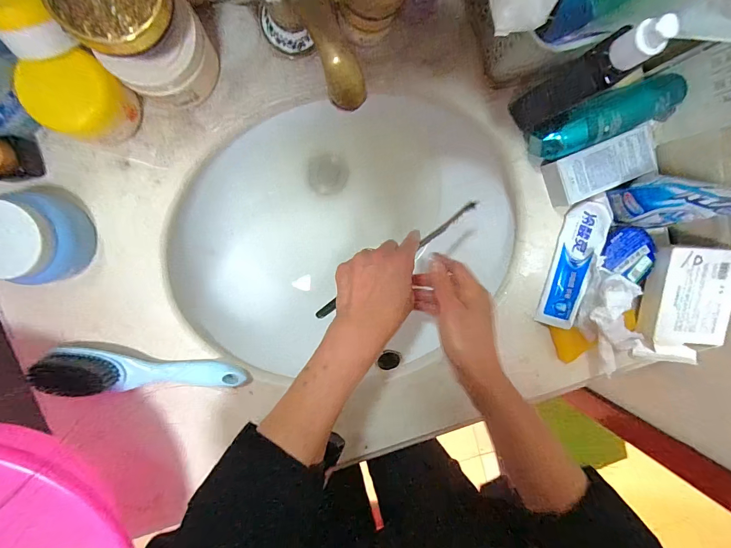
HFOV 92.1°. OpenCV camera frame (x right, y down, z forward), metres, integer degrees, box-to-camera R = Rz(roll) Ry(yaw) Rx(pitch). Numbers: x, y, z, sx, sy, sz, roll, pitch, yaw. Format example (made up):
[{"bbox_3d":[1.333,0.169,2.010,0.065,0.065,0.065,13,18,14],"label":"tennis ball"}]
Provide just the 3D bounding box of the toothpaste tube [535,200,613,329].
[{"bbox_3d":[0.244,-0.010,0.413,0.045,0.023,0.146,18,95,34],"label":"toothpaste tube"}]

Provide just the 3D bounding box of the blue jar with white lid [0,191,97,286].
[{"bbox_3d":[-0.315,-0.035,0.336,0.073,0.068,0.077,-1,96,-6],"label":"blue jar with white lid"}]

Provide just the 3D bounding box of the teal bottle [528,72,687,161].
[{"bbox_3d":[0.263,-0.170,0.381,0.174,0.048,0.045,-24,99,-4],"label":"teal bottle"}]

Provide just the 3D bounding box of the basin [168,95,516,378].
[{"bbox_3d":[-0.026,-0.058,0.481,0.456,0.135,0.339,-17,98,-4],"label":"basin"}]

